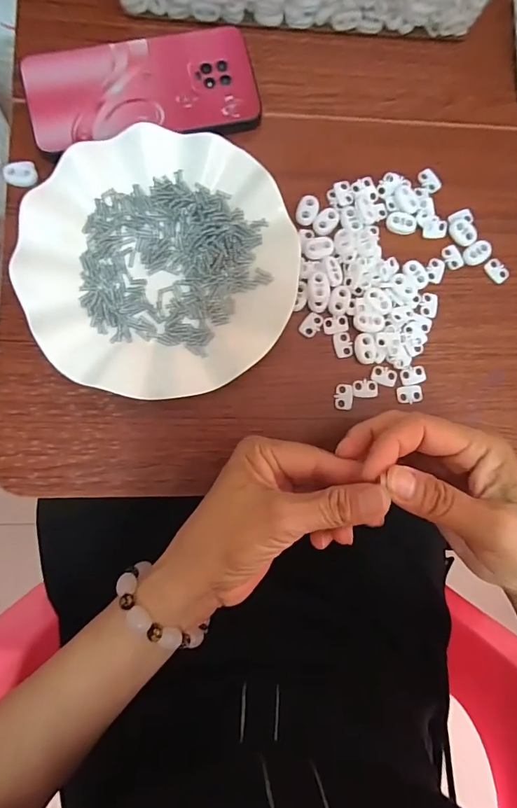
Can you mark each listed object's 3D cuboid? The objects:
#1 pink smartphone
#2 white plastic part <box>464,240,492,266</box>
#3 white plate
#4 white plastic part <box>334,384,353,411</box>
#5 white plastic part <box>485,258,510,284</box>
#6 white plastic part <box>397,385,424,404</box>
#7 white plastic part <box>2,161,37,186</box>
[{"bbox_3d":[-0.084,-0.231,0.310,0.162,0.008,0.078,-13,86,-5],"label":"pink smartphone"},{"bbox_3d":[0.167,-0.115,0.324,0.022,0.006,0.015,-31,88,-6],"label":"white plastic part"},{"bbox_3d":[-0.068,-0.098,0.294,0.180,0.023,0.182,0,85,-4],"label":"white plate"},{"bbox_3d":[0.062,-0.005,0.308,0.013,0.004,0.019,2,85,-4],"label":"white plastic part"},{"bbox_3d":[0.184,-0.102,0.326,0.020,0.004,0.013,43,84,0],"label":"white plastic part"},{"bbox_3d":[0.112,-0.007,0.311,0.019,0.004,0.013,-6,86,-4],"label":"white plastic part"},{"bbox_3d":[-0.171,-0.166,0.304,0.021,0.004,0.018,-5,86,-4],"label":"white plastic part"}]

